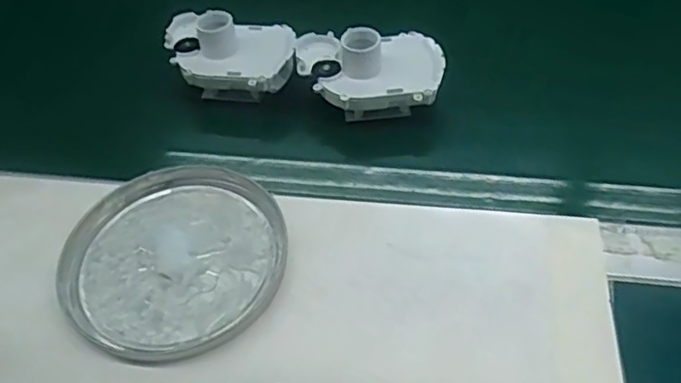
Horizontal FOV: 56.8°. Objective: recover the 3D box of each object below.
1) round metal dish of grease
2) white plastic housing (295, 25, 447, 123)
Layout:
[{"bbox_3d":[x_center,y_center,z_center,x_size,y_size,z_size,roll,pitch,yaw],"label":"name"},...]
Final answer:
[{"bbox_3d":[-0.097,0.036,0.374,0.128,0.010,0.129,-2,48,2],"label":"round metal dish of grease"},{"bbox_3d":[0.021,-0.090,0.453,0.100,0.058,0.072,-4,48,1],"label":"white plastic housing"}]

